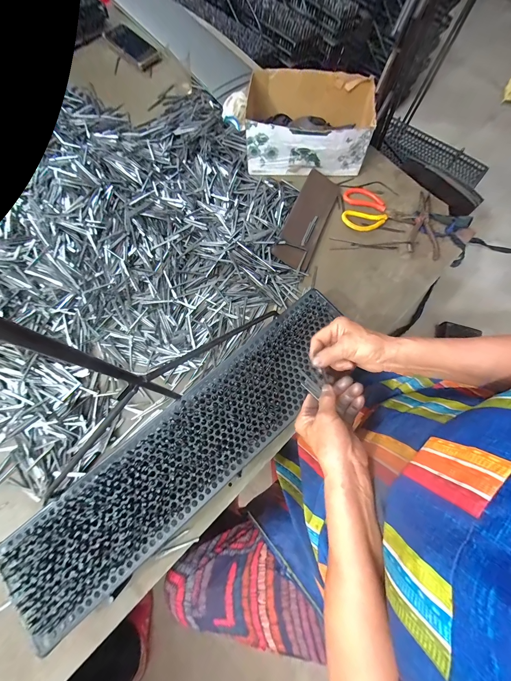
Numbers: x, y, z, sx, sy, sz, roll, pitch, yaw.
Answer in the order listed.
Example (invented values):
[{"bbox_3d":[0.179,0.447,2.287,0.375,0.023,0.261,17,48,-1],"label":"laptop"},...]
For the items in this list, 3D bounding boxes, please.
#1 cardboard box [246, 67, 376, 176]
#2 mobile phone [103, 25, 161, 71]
[{"bbox_3d":[0.131,-0.525,0.616,0.297,0.107,0.207,6,73,1],"label":"cardboard box"},{"bbox_3d":[-0.371,-0.894,0.771,0.192,0.011,0.084,43,78,5],"label":"mobile phone"}]

